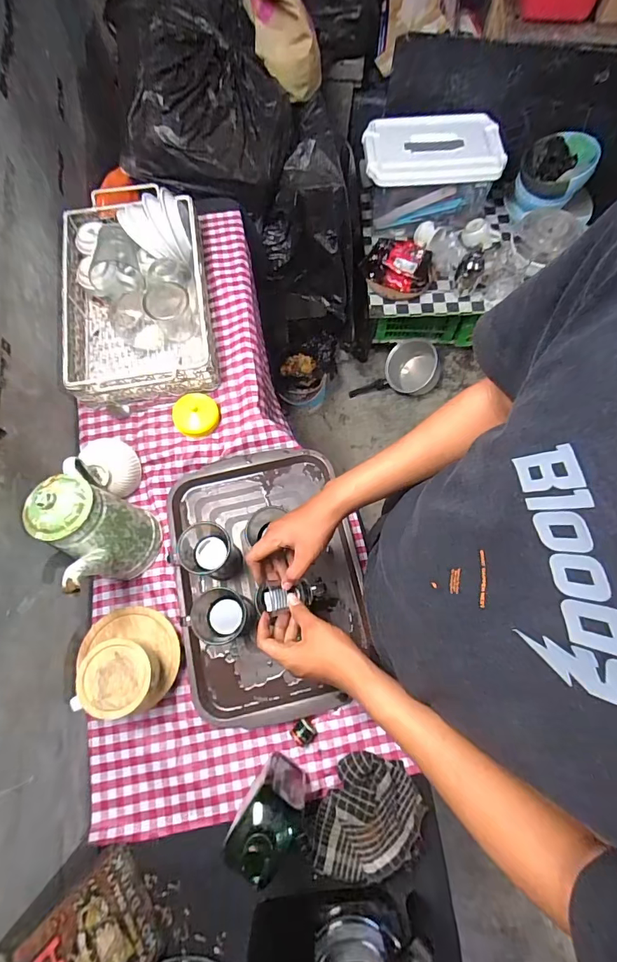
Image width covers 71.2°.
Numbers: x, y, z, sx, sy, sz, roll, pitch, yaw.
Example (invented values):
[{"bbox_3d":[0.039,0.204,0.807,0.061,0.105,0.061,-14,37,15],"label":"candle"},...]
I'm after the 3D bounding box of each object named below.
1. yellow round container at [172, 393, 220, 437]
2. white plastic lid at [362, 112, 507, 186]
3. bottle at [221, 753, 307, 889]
[{"bbox_3d":[-0.204,-0.121,0.783,0.080,0.042,0.076,0,71,1],"label":"yellow round container"},{"bbox_3d":[0.374,-0.985,1.275,0.408,0.044,0.226,-6,71,-1],"label":"white plastic lid"},{"bbox_3d":[-0.047,0.422,0.535,0.068,0.218,0.079,35,75,12],"label":"bottle"}]

